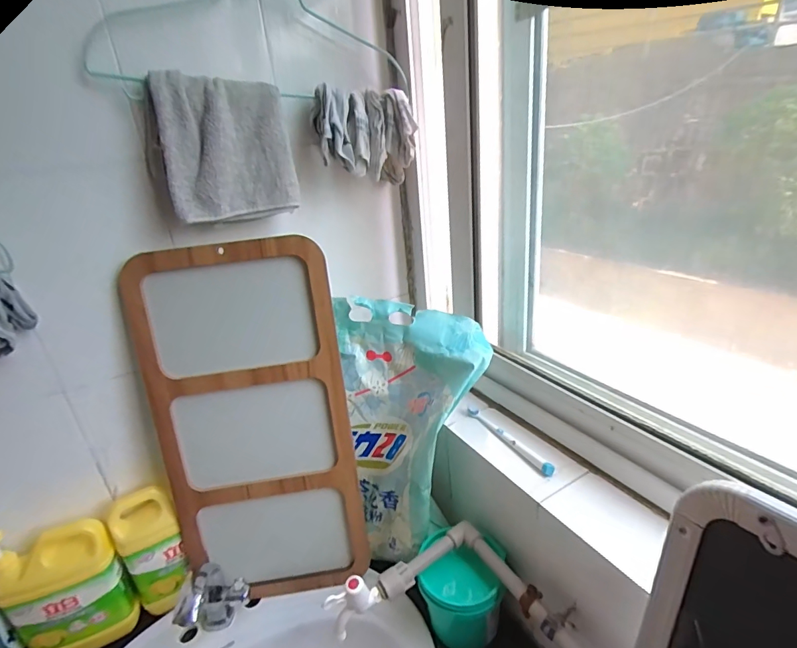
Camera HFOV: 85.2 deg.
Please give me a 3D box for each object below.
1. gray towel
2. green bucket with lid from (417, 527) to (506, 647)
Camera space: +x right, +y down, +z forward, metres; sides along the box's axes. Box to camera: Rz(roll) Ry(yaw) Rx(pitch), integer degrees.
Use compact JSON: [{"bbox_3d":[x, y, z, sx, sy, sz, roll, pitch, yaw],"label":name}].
[{"bbox_3d":[-0.241,-0.232,0.597,0.175,0.170,0.049,-20,24,-29],"label":"gray towel"},{"bbox_3d":[0.099,0.409,0.663,0.118,0.123,0.106,-2,21,15],"label":"green bucket with lid"}]

